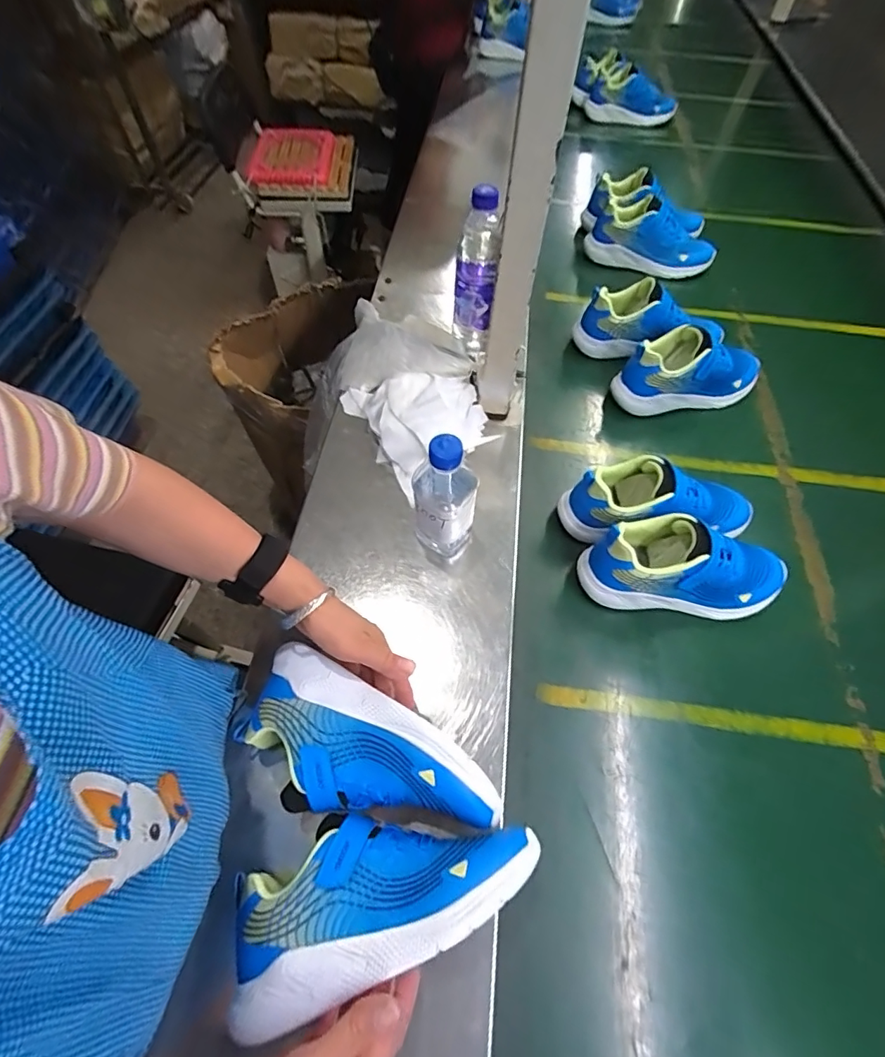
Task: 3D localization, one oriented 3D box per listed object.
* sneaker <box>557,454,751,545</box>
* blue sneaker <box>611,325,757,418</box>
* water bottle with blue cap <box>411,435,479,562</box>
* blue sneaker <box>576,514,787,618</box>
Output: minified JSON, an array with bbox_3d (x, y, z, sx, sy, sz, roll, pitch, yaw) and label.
[{"bbox_3d":[0.270,-0.029,0.588,0.236,0.101,0.089,-4,59,-3],"label":"sneaker"},{"bbox_3d":[0.376,-0.237,0.721,0.230,0.109,0.075,-8,59,-5],"label":"blue sneaker"},{"bbox_3d":[0.003,-0.030,0.513,0.067,0.165,0.066,3,61,-3],"label":"water bottle with blue cap"},{"bbox_3d":[0.277,0.044,0.543,0.229,0.103,0.079,5,59,2],"label":"blue sneaker"}]

